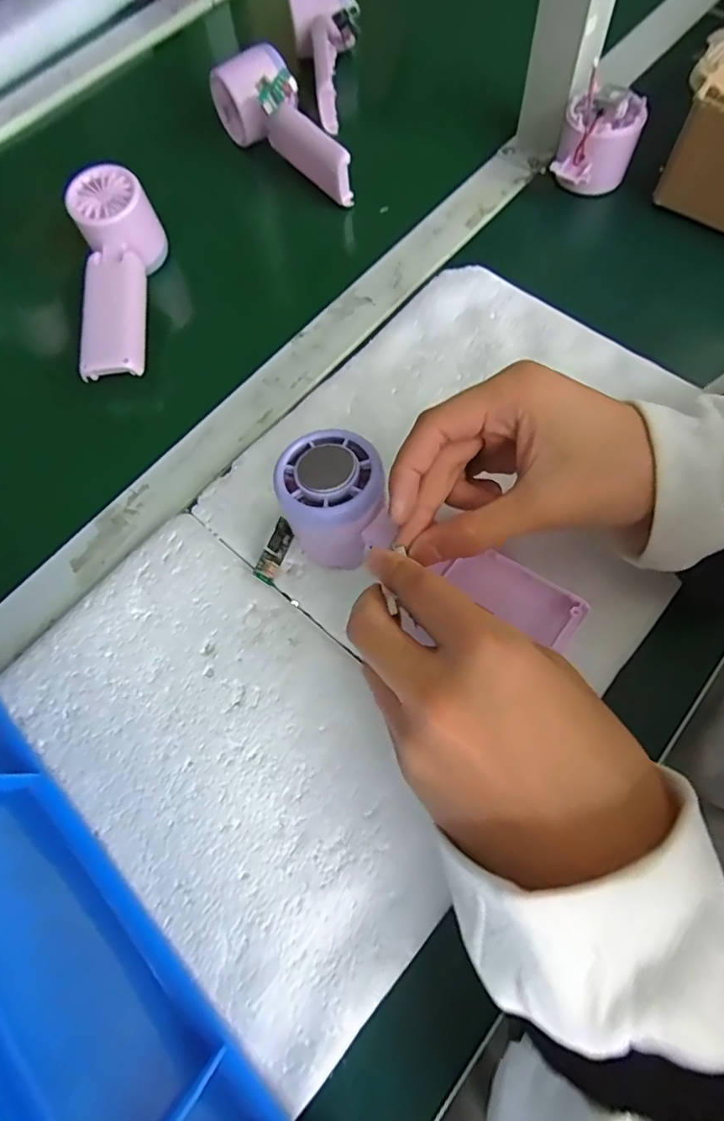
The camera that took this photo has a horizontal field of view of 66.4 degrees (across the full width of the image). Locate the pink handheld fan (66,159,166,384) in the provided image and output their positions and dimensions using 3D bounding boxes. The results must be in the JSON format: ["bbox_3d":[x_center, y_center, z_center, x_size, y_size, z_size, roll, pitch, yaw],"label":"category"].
[{"bbox_3d":[-0.178,-0.207,0.396,0.052,0.048,0.156,-6,67,-1],"label":"pink handheld fan"}]

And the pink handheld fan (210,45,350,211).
[{"bbox_3d":[-0.066,-0.353,0.451,0.053,0.055,0.145,-30,69,-9],"label":"pink handheld fan"}]

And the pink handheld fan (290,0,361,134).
[{"bbox_3d":[-0.031,-0.456,0.497,0.056,0.051,0.138,-5,84,-1],"label":"pink handheld fan"}]

